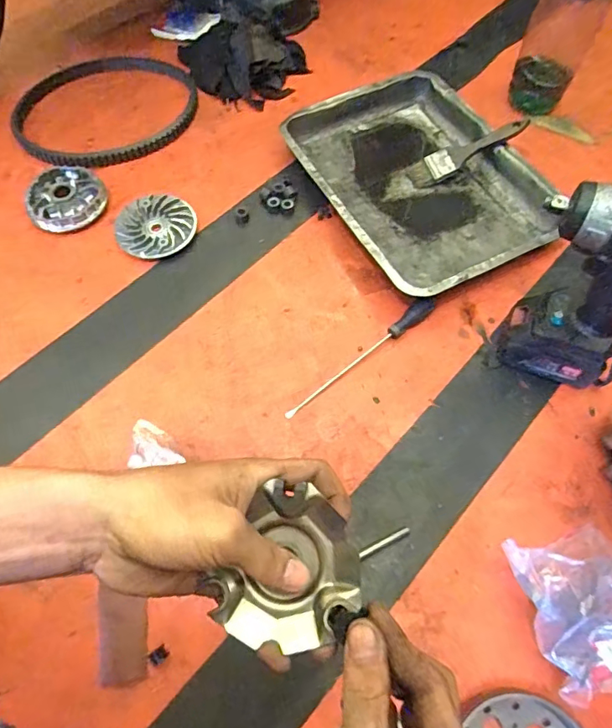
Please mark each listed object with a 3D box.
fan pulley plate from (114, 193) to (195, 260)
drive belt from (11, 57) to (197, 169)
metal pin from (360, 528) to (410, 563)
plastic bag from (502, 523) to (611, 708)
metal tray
[{"bbox_3d":[-0.216,-0.196,0.703,0.109,0.023,0.103,0,64,0],"label":"fan pulley plate"},{"bbox_3d":[-0.324,-0.421,0.803,0.295,0.023,0.251,-28,67,-13],"label":"drive belt"},{"bbox_3d":[0.083,0.189,0.518,0.061,0.008,0.009,-24,66,-11],"label":"metal pin"},{"bbox_3d":[0.266,0.228,0.456,0.119,0.089,0.138,-9,64,-5],"label":"plastic bag"},{"bbox_3d":[0.167,-0.285,0.731,0.296,0.050,0.401,-24,66,-11],"label":"metal tray"}]

